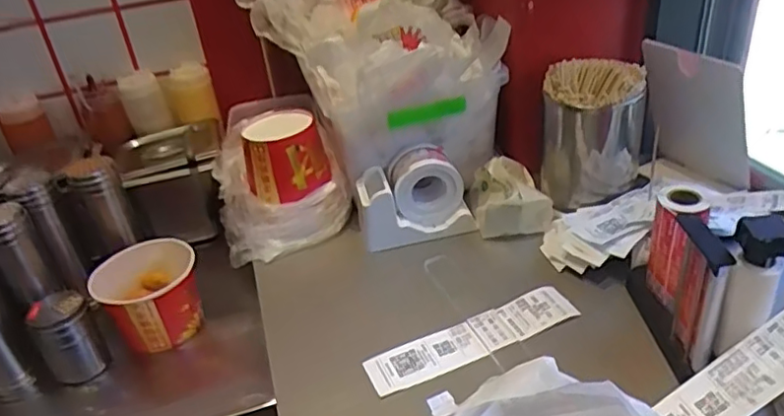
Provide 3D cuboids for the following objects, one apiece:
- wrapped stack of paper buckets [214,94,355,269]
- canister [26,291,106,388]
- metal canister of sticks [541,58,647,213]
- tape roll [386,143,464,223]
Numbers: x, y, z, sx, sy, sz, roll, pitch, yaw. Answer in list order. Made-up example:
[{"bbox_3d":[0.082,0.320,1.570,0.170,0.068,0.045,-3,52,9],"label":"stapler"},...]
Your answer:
[{"bbox_3d":[-0.165,-0.044,0.894,0.181,0.160,0.182,-15,33,-12],"label":"wrapped stack of paper buckets"},{"bbox_3d":[-0.405,0.163,0.775,0.067,0.096,0.073,-28,37,-29],"label":"canister"},{"bbox_3d":[0.268,-0.099,0.829,0.123,0.164,0.111,6,35,22],"label":"metal canister of sticks"},{"bbox_3d":[0.043,-0.035,0.839,0.091,0.085,0.067,-12,32,-7],"label":"tape roll"}]

